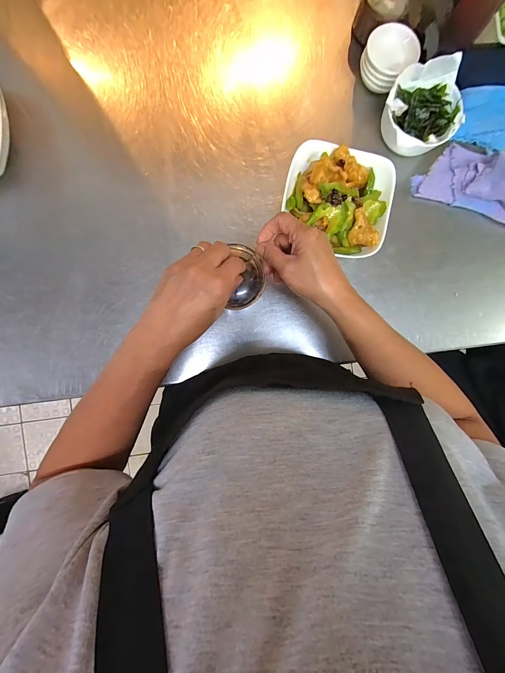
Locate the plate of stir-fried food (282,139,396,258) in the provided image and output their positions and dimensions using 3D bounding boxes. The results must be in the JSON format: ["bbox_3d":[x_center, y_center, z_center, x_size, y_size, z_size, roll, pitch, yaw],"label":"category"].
[{"bbox_3d":[0.119,-0.192,0.412,0.146,0.060,0.148,7,90,-4],"label":"plate of stir-fried food"}]

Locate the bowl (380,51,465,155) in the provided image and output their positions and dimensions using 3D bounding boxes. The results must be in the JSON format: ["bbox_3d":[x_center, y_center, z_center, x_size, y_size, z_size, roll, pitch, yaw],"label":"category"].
[{"bbox_3d":[0.237,-0.317,0.415,0.102,0.065,0.102,0,90,-4],"label":"bowl"}]

